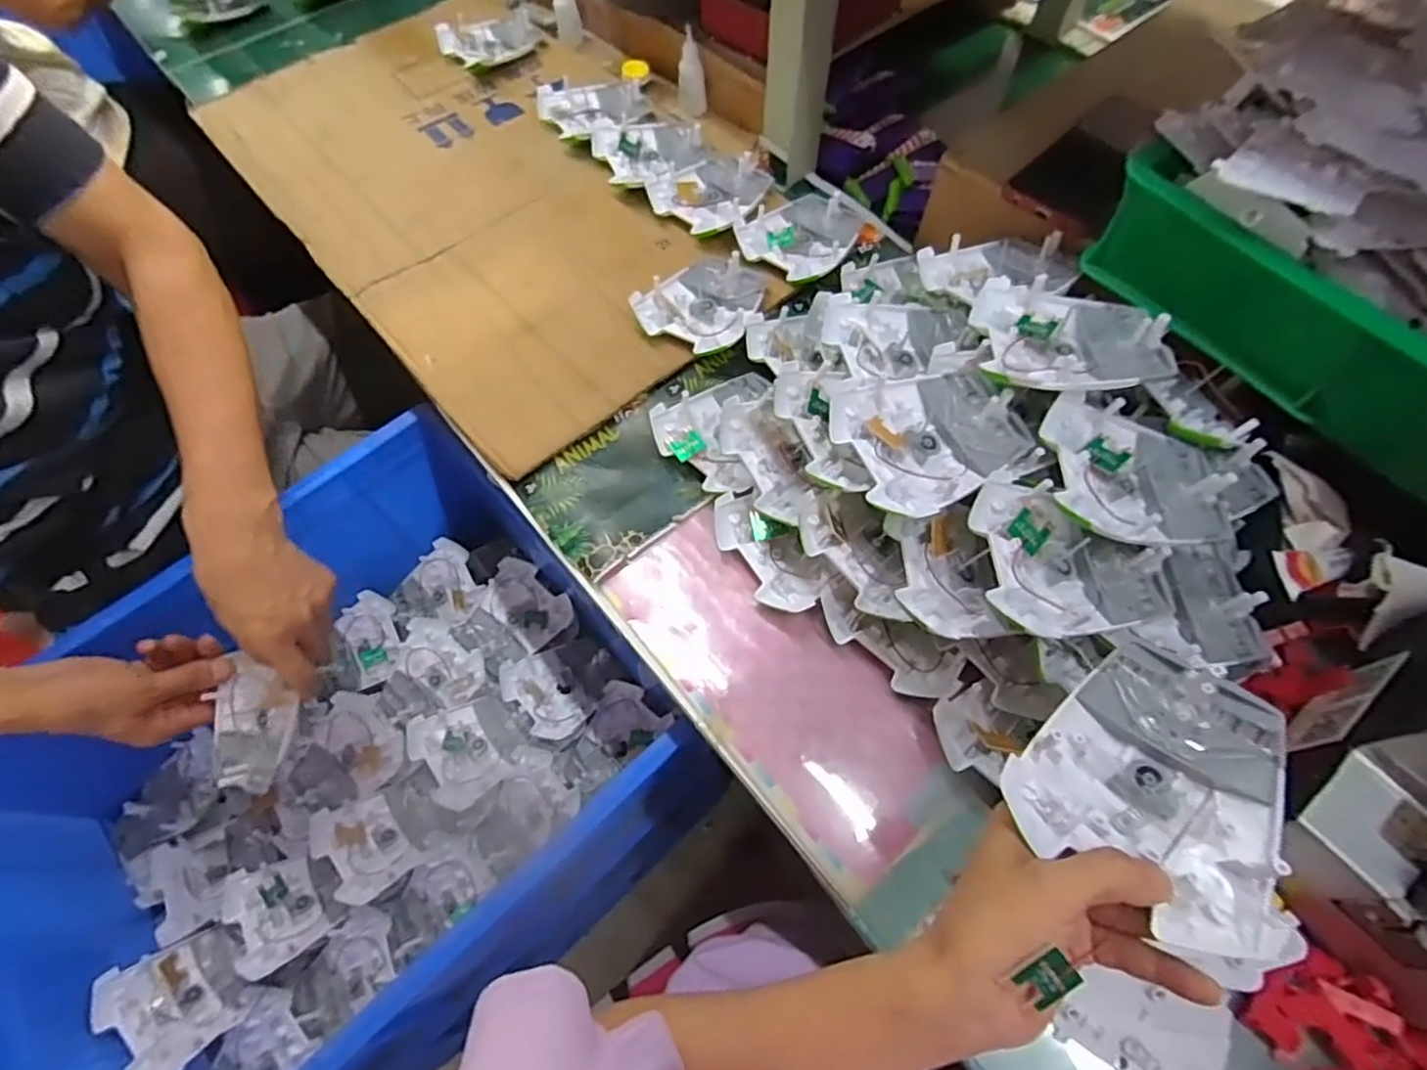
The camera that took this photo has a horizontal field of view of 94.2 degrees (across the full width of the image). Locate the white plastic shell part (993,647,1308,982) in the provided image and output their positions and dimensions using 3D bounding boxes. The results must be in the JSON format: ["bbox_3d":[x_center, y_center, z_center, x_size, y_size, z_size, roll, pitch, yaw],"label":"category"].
[{"bbox_3d":[0.189,0.102,0.276,0.098,0.030,0.106,37,71,19],"label":"white plastic shell part"}]

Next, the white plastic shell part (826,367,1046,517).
[{"bbox_3d":[0.133,-0.067,0.415,0.105,0.025,0.104,-23,65,-8],"label":"white plastic shell part"}]

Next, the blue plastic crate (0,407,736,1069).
[{"bbox_3d":[-0.345,0.214,0.599,0.529,0.224,0.438,-36,67,-14],"label":"blue plastic crate"}]

